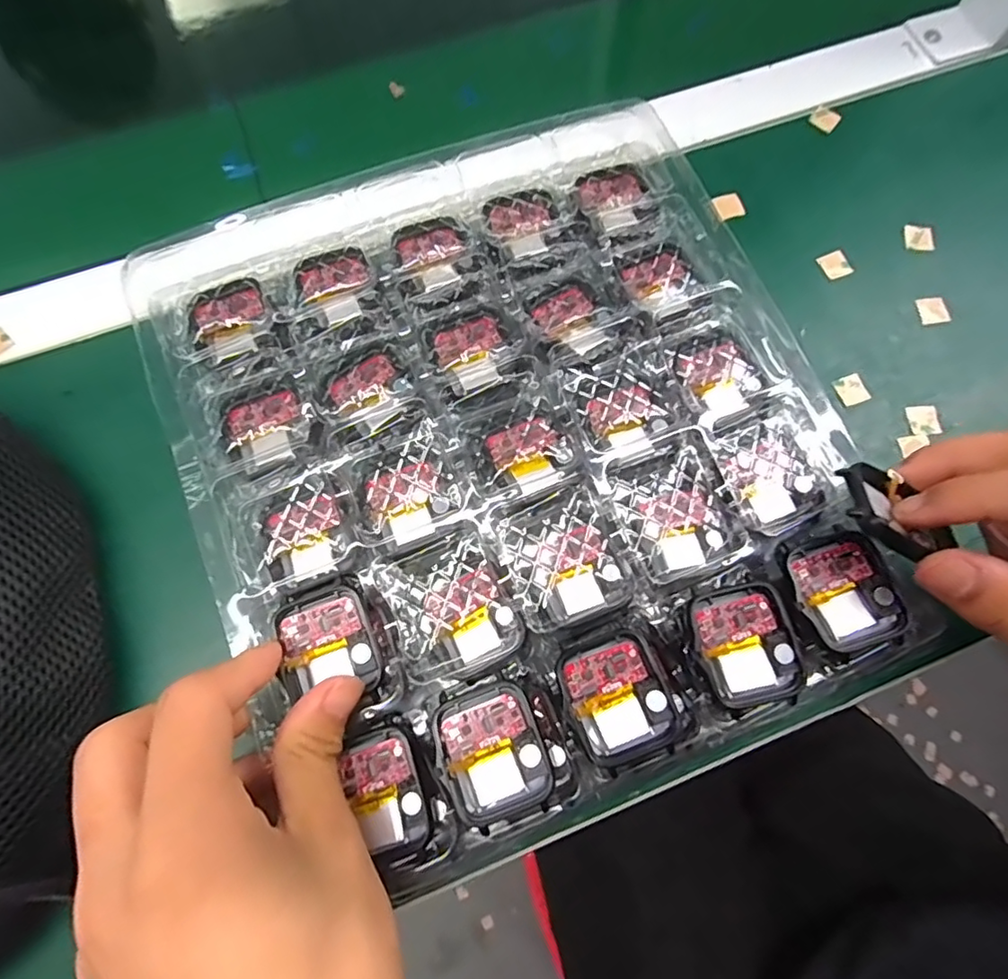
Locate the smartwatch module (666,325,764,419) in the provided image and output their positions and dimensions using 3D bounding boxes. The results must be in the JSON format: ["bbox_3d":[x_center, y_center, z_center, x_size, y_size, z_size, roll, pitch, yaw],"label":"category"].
[{"bbox_3d":[0.096,-0.054,0.254,0.038,0.015,0.036,-23,75,-7],"label":"smartwatch module"}]

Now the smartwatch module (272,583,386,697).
[{"bbox_3d":[-0.067,0.060,0.217,0.034,0.007,0.041,-22,73,-6],"label":"smartwatch module"}]

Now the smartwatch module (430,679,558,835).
[{"bbox_3d":[-0.004,0.096,0.204,0.037,0.009,0.044,-23,75,-7],"label":"smartwatch module"}]

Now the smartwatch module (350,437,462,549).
[{"bbox_3d":[-0.040,0.001,0.233,0.038,0.011,0.036,-26,75,-8],"label":"smartwatch module"}]

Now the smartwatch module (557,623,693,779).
[{"bbox_3d":[0.045,0.078,0.212,0.040,0.013,0.044,-22,75,-7],"label":"smartwatch module"}]

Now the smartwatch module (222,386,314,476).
[{"bbox_3d":[-0.104,-0.028,0.247,0.033,0.016,0.036,-25,75,-8],"label":"smartwatch module"}]

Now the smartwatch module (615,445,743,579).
[{"bbox_3d":[0.071,0.010,0.237,0.044,0.018,0.048,-20,74,-6],"label":"smartwatch module"}]

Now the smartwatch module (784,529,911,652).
[{"bbox_3d":[0.133,0.039,0.220,0.037,0.009,0.043,-17,74,-6],"label":"smartwatch module"}]

